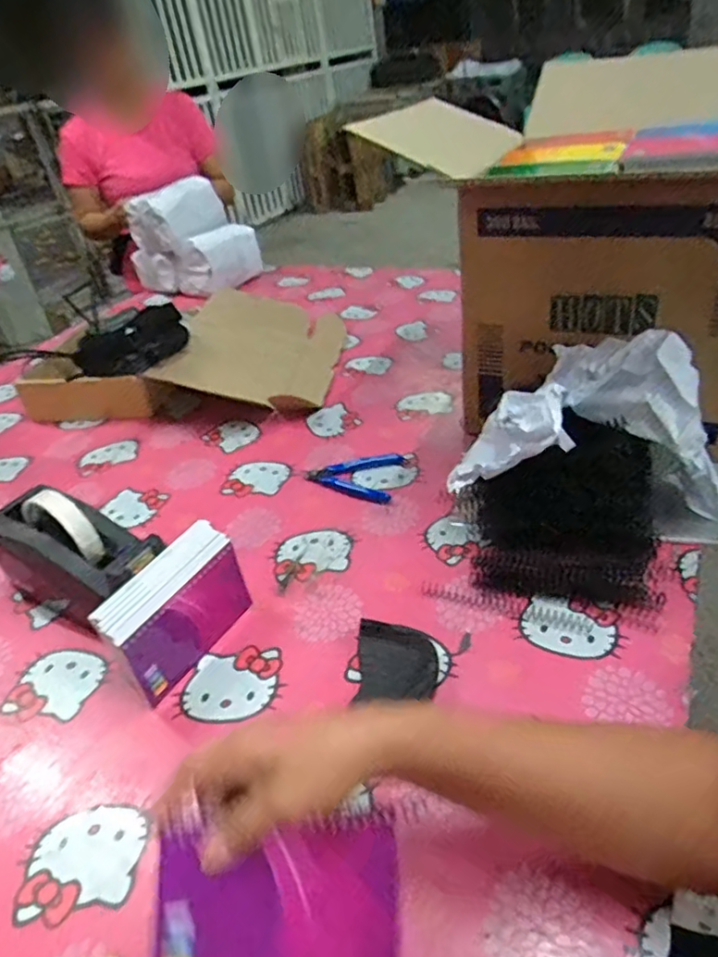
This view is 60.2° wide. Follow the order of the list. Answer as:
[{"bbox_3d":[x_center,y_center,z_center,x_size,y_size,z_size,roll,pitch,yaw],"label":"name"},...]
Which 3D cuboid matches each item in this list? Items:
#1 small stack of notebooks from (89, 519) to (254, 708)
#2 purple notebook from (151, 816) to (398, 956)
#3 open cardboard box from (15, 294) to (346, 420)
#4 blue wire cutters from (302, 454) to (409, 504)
[{"bbox_3d":[-0.158,0.114,0.540,0.064,0.083,0.135,15,41,29],"label":"small stack of notebooks"},{"bbox_3d":[-0.043,0.233,0.337,0.131,0.005,0.077,2,69,-11],"label":"purple notebook"},{"bbox_3d":[-0.275,-0.208,1.028,0.466,0.089,0.332,-2,35,8],"label":"open cardboard box"},{"bbox_3d":[-0.007,-0.003,0.747,0.110,0.012,0.091,4,37,16],"label":"blue wire cutters"}]

